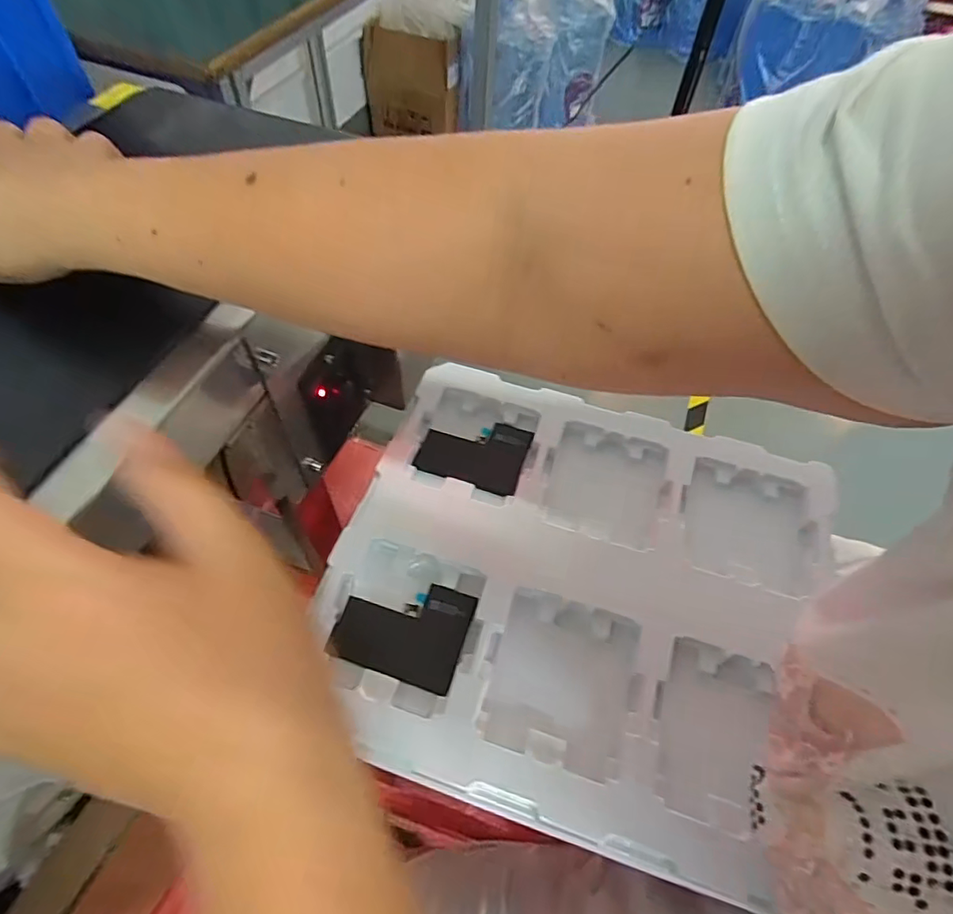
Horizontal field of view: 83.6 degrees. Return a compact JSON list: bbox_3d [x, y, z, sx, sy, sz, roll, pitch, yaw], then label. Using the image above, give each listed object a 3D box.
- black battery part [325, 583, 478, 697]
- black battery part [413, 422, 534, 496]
[{"bbox_3d":[-0.045,0.104,0.328,0.076,0.004,0.060,17,57,7],"label":"black battery part"},{"bbox_3d":[-0.001,-0.006,0.404,0.077,0.004,0.061,17,58,8],"label":"black battery part"}]

